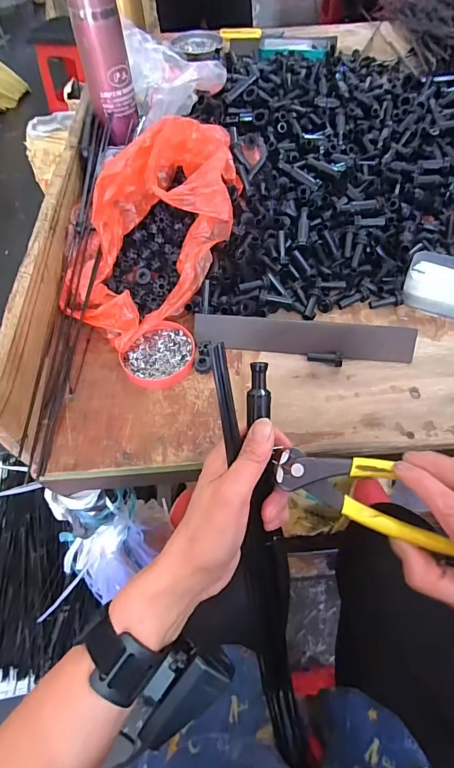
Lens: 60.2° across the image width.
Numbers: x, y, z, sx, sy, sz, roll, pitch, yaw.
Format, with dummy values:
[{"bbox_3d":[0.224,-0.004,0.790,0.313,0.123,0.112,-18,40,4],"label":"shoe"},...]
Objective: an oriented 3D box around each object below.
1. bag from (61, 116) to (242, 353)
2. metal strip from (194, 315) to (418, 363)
[{"bbox_3d":[-0.086,-0.178,0.451,0.160,0.122,0.255,22,60,16],"label":"bag"},{"bbox_3d":[0.084,-0.051,0.432,0.237,0.037,0.007,5,13,4],"label":"metal strip"}]

